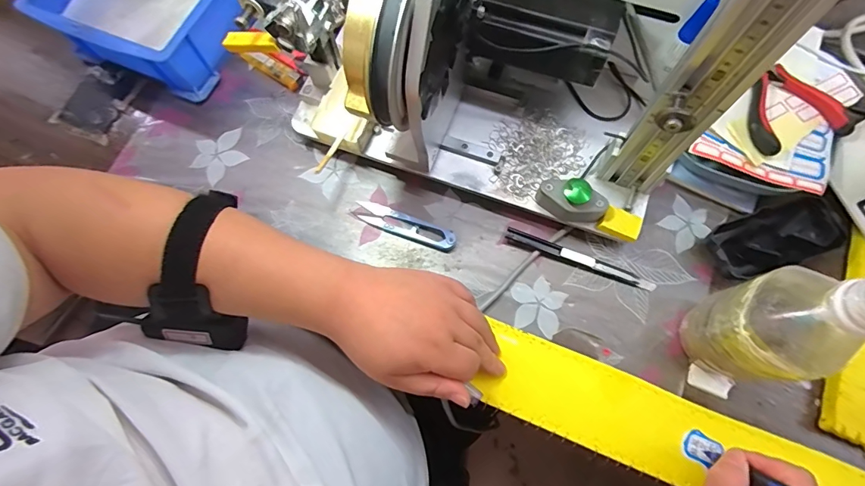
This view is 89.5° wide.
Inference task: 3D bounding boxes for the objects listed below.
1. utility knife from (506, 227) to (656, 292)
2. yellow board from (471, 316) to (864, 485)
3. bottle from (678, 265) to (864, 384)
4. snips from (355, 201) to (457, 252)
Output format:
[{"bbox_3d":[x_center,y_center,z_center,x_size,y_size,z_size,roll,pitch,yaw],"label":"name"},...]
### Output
[{"bbox_3d":[0.135,0.014,0.401,0.139,0.008,0.011,21,74,8],"label":"utility knife"},{"bbox_3d":[0.195,0.154,0.343,0.322,0.009,0.068,19,74,9],"label":"yellow board"},{"bbox_3d":[0.231,0.048,0.270,0.055,0.203,0.068,-2,72,1],"label":"bottle"},{"bbox_3d":[-0.026,-0.017,0.419,0.101,0.011,0.024,20,74,8],"label":"snips"}]

